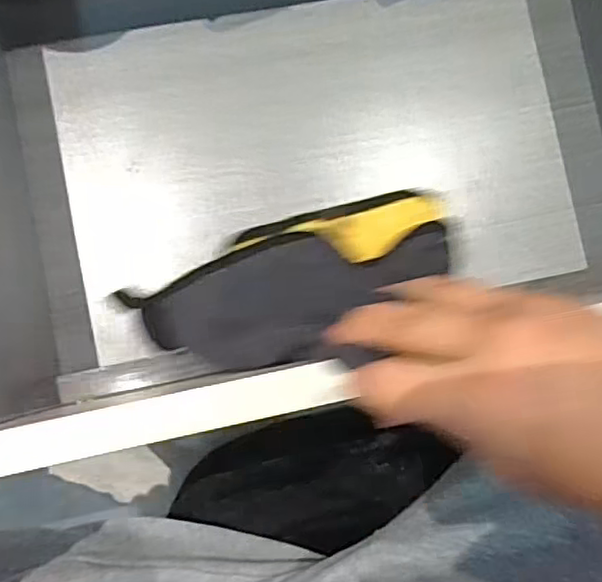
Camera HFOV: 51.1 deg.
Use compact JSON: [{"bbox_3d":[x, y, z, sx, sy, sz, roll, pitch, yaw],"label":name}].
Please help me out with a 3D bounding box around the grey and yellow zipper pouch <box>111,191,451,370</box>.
[{"bbox_3d":[-0.005,0.002,0.334,0.172,0.048,0.075,-21,84,3],"label":"grey and yellow zipper pouch"}]

